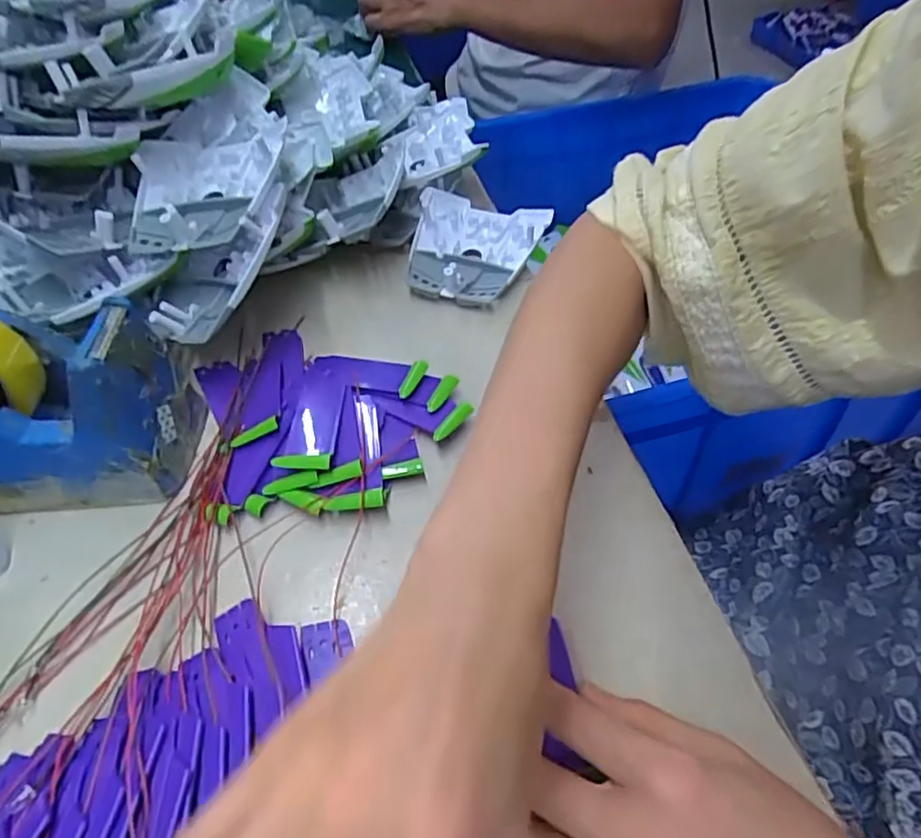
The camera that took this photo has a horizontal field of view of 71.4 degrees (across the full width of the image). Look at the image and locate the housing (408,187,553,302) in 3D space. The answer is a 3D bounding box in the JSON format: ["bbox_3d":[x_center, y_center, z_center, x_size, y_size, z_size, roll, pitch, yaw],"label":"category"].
[{"bbox_3d":[0.010,-0.129,0.488,0.098,0.033,0.102,11,50,10],"label":"housing"}]

